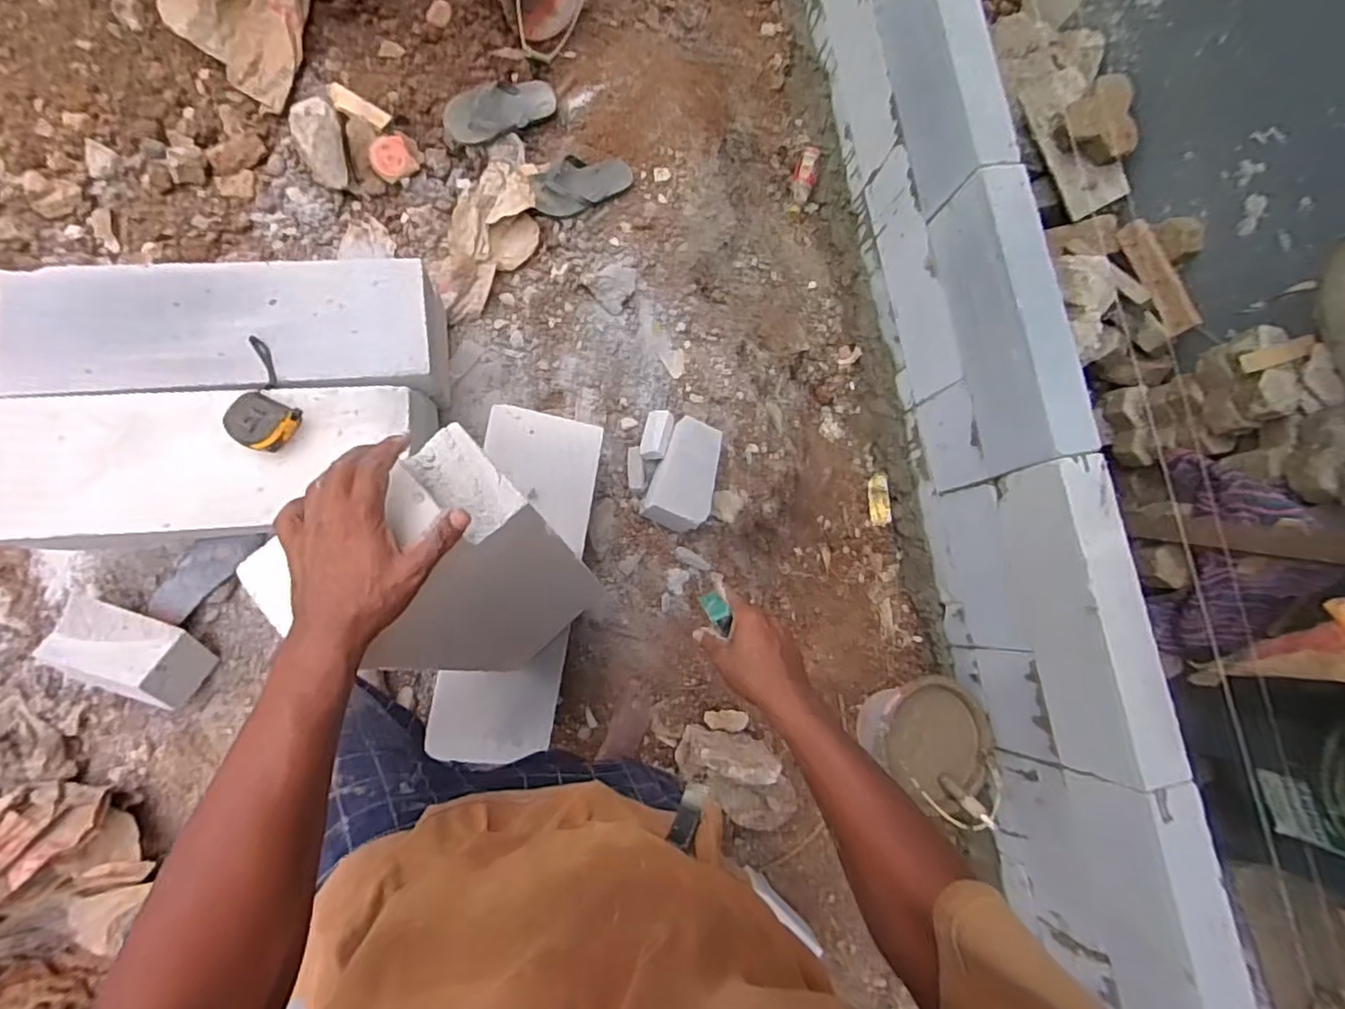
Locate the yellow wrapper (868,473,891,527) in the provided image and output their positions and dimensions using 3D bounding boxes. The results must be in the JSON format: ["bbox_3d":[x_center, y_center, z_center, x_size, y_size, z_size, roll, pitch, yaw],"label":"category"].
[{"bbox_3d":[0.562,-0.015,1.682,0.059,0.034,0.141,2,80,-9],"label":"yellow wrapper"}]

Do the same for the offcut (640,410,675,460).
[{"bbox_3d":[-0.032,-0.144,1.282,0.057,0.057,0.111,18,78,-6],"label":"offcut"}]

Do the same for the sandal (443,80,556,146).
[{"bbox_3d":[-0.371,-0.861,1.350,0.264,0.041,0.104,-39,107,-27],"label":"sandal"}]

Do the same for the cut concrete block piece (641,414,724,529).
[{"bbox_3d":[0.030,-0.054,1.242,0.123,0.072,0.219,22,78,-5],"label":"cut concrete block piece"}]

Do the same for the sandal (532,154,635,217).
[{"bbox_3d":[-0.206,-0.715,1.372,0.261,0.042,0.115,-29,90,-21],"label":"sandal"}]

